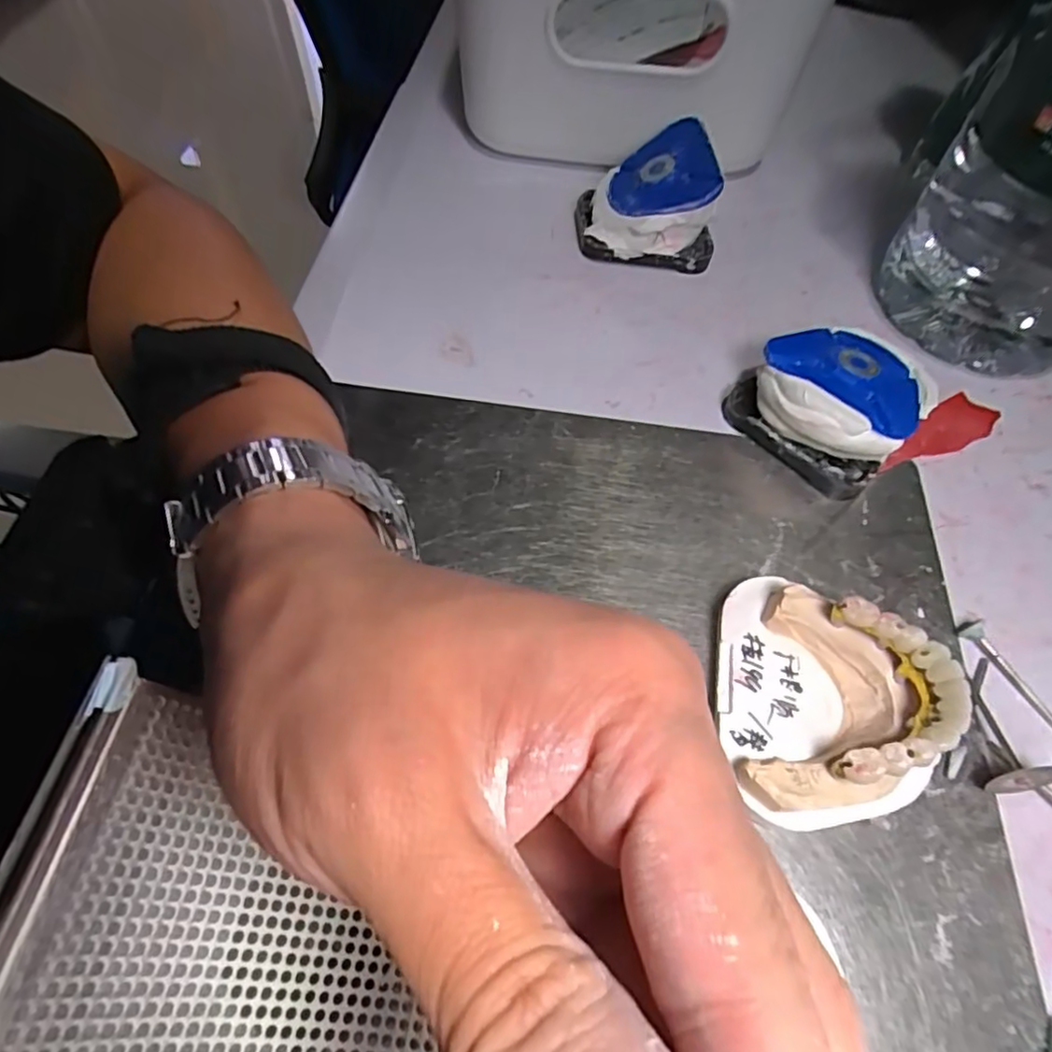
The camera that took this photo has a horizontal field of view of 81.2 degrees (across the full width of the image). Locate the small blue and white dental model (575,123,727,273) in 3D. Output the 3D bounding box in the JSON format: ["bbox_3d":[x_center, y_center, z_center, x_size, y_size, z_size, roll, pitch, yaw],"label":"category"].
[{"bbox_3d":[0.062,-0.172,0.316,0.069,0.045,0.063,3,59,-1],"label":"small blue and white dental model"}]

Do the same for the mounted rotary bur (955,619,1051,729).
[{"bbox_3d":[0.171,0.051,0.213,0.006,0.008,0.043,-31,66,-19],"label":"mounted rotary bur"}]

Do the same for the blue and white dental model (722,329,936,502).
[{"bbox_3d":[0.131,-0.055,0.259,0.068,0.033,0.065,-34,67,-21],"label":"blue and white dental model"}]

